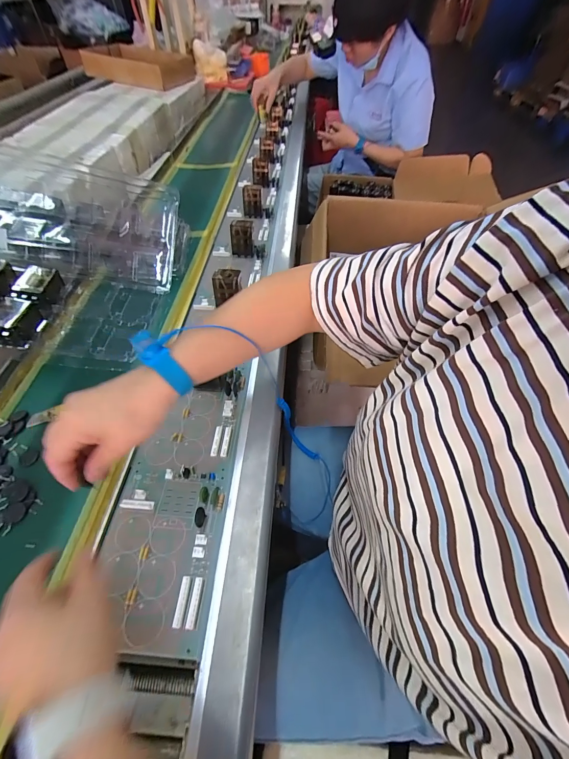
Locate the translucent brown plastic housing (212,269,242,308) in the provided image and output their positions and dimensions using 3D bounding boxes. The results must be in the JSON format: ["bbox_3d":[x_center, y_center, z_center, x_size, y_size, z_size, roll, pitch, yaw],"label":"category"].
[{"bbox_3d":[-0.096,-0.151,0.536,0.047,0.058,0.045,-8,54,-9],"label":"translucent brown plastic housing"}]

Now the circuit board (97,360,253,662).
[{"bbox_3d":[-0.122,0.112,0.368,0.122,0.018,0.307,3,53,1],"label":"circuit board"}]

